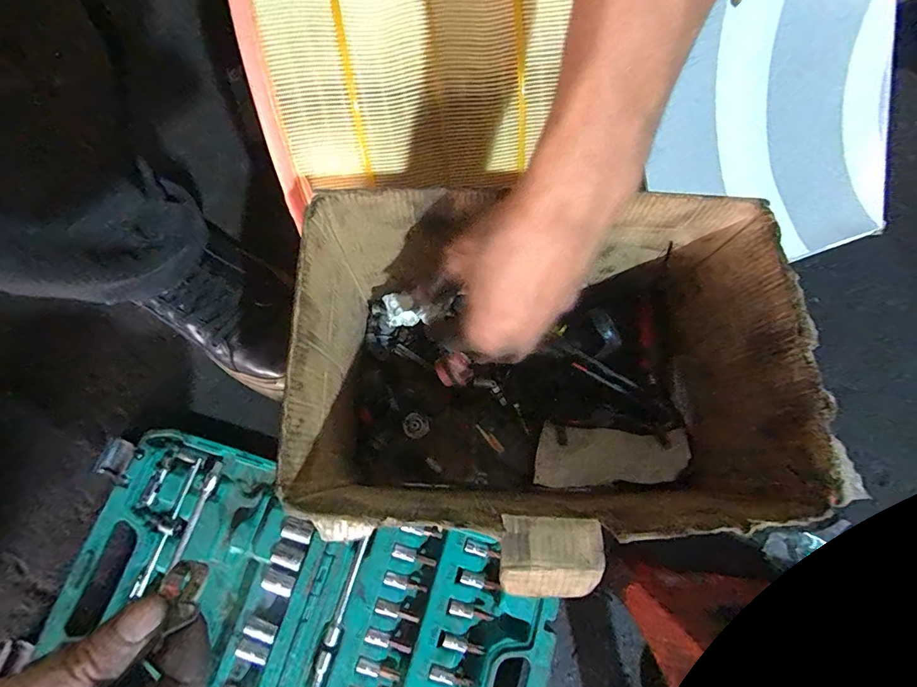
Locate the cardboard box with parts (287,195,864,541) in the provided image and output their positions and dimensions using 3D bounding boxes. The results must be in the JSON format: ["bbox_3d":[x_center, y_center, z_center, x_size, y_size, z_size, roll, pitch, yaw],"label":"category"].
[{"bbox_3d":[0.052,0.018,0.324,0.297,0.171,0.184,-1,74,-1],"label":"cardboard box with parts"}]

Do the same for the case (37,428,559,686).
[{"bbox_3d":[-0.129,0.241,0.350,0.391,0.035,0.246,19,73,5],"label":"case"}]

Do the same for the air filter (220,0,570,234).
[{"bbox_3d":[-0.040,-0.265,0.320,0.223,0.101,0.273,-9,74,-3],"label":"air filter"}]

